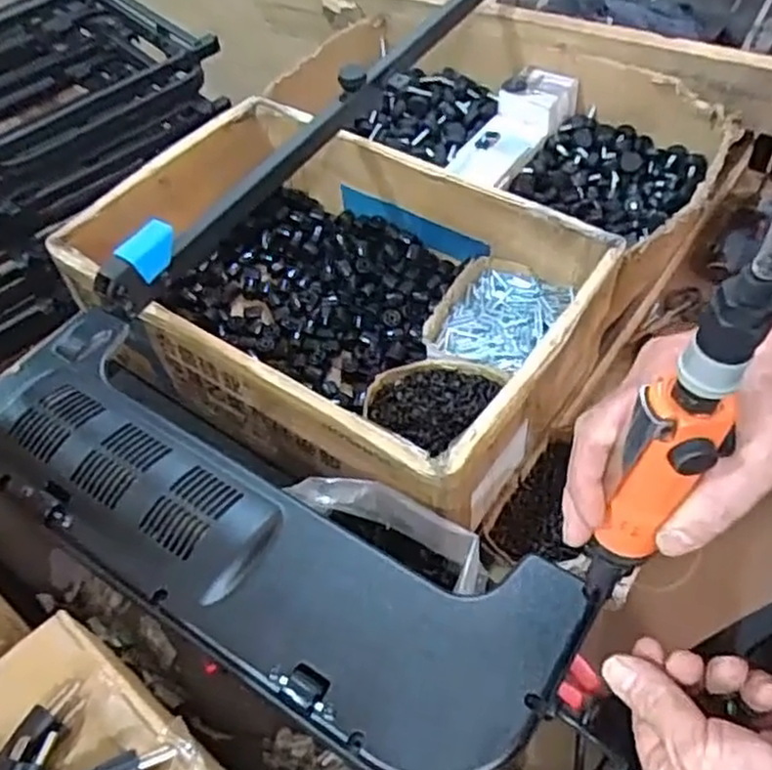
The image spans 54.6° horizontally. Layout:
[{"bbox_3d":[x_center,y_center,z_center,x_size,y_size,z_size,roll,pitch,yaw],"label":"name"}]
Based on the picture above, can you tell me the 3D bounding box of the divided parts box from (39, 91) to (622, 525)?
[{"bbox_3d":[-0.054,-0.095,0.833,0.521,0.166,0.350,31,61,24],"label":"divided parts box"}]

